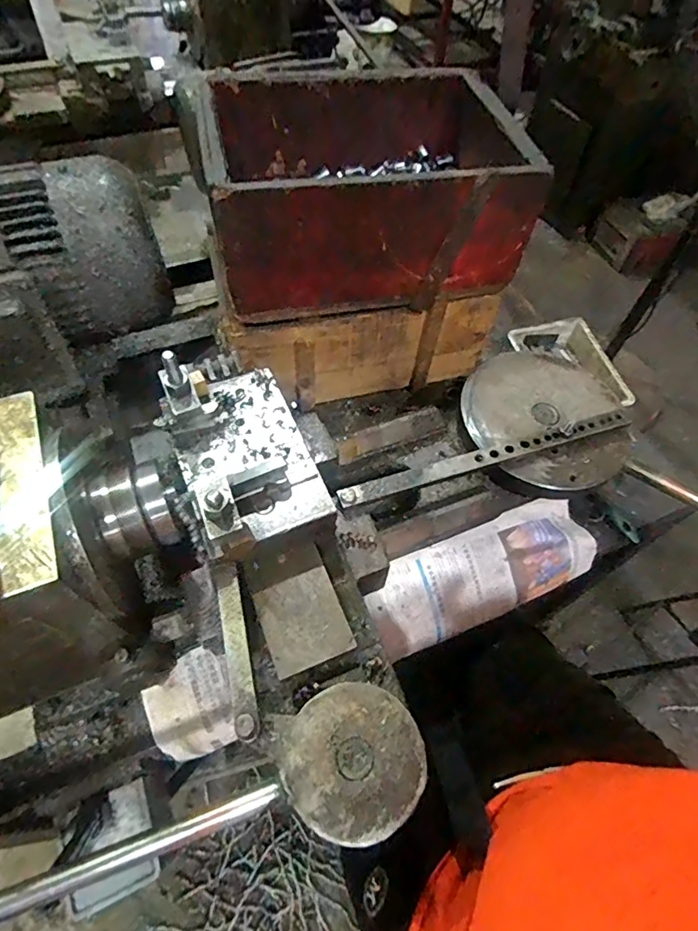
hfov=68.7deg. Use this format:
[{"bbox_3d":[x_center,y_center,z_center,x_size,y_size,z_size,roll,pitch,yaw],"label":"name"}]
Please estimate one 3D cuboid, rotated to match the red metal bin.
[{"bbox_3d":[0.015,-0.329,0.609,0.338,0.155,0.233,-10,59,-9],"label":"red metal bin"}]

